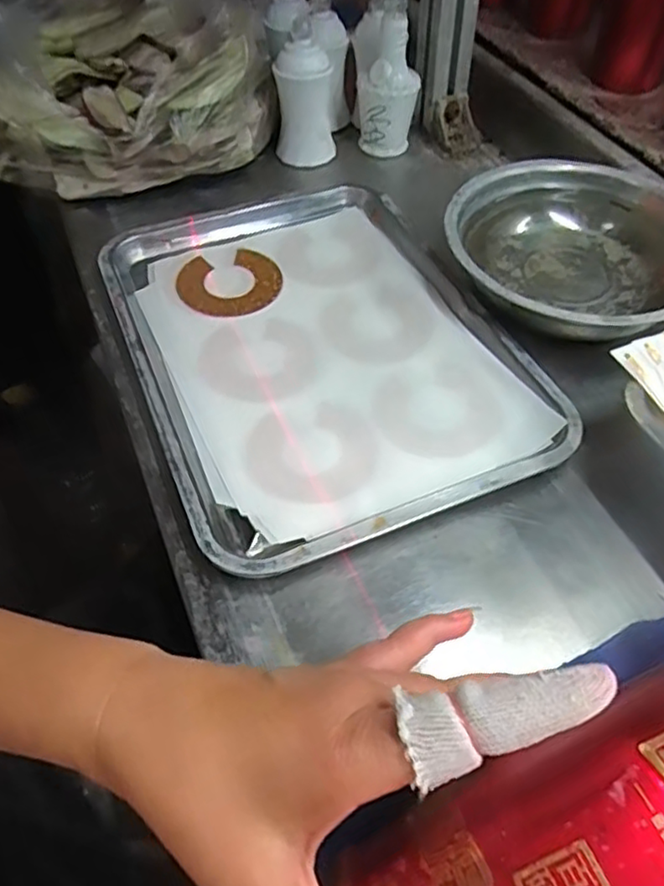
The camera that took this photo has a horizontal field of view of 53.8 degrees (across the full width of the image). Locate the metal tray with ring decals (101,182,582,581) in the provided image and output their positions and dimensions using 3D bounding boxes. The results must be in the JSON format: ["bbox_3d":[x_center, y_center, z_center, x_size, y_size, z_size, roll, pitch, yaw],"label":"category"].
[{"bbox_3d":[-0.014,-0.081,0.477,0.250,0.023,0.336,-21,54,-12],"label":"metal tray with ring decals"}]

